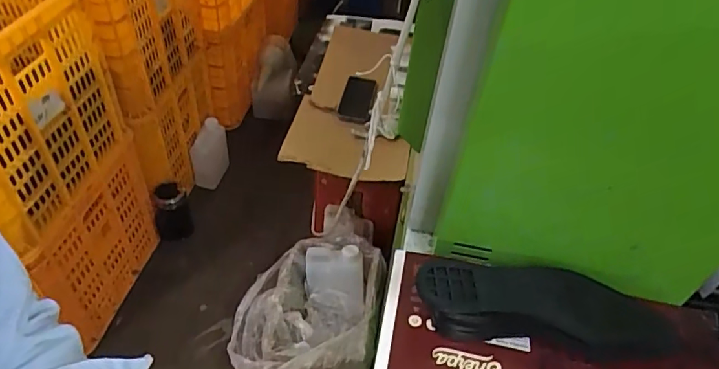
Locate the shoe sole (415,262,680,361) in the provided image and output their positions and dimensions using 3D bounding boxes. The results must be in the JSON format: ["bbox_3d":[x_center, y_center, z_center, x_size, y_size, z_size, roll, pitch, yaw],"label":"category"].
[{"bbox_3d":[0.178,0.112,0.466,0.249,0.058,0.079,10,46,4],"label":"shoe sole"}]

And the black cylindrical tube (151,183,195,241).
[{"bbox_3d":[-0.528,0.079,1.431,0.095,0.150,0.082,-15,49,-20],"label":"black cylindrical tube"}]

